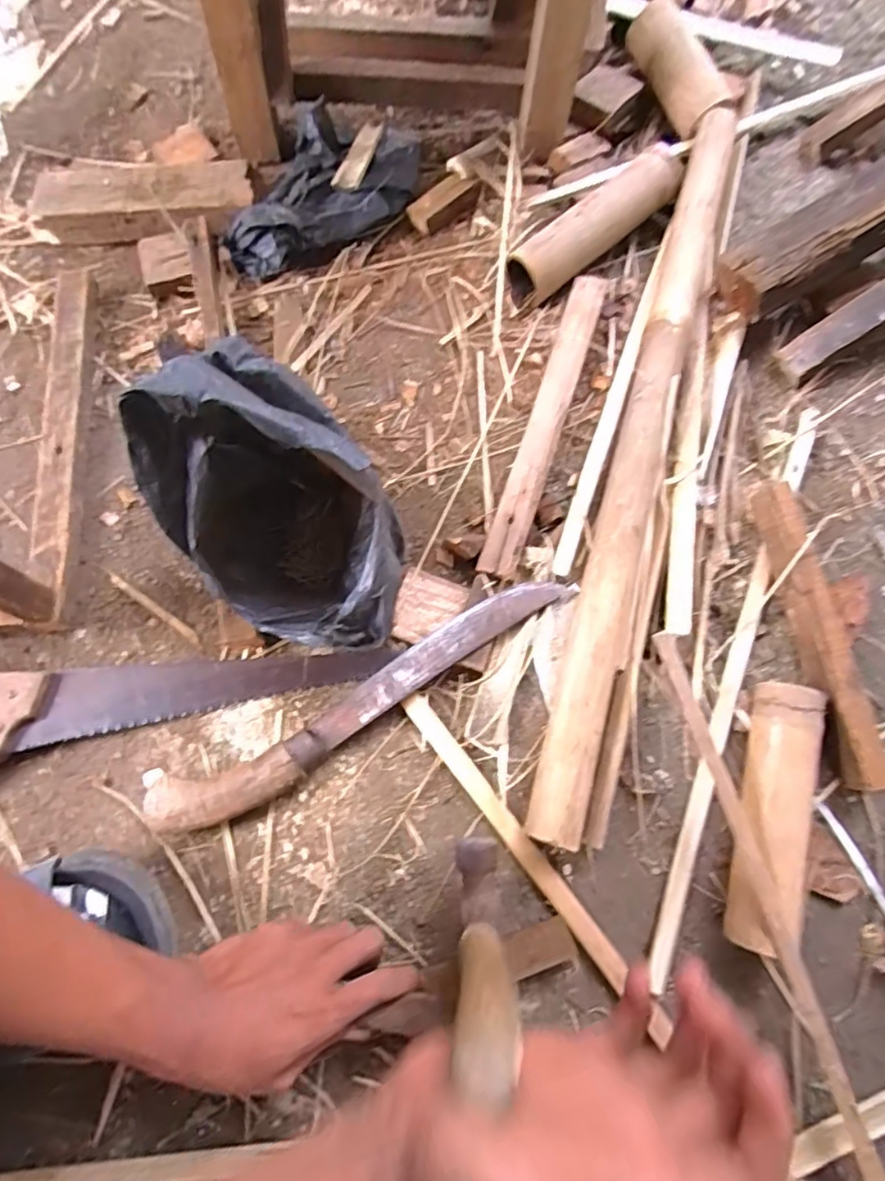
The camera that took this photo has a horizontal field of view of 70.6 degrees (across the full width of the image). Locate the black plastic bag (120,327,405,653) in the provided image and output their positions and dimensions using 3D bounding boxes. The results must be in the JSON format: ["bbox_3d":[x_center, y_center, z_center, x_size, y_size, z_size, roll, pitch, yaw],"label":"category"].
[{"bbox_3d":[-0.115,-0.050,0.461,0.139,0.181,0.212,-40,77,-9],"label":"black plastic bag"}]

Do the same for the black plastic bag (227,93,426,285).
[{"bbox_3d":[-0.124,-0.398,0.611,0.209,0.075,0.111,-32,76,-7],"label":"black plastic bag"}]

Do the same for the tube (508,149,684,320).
[{"bbox_3d":[0.146,-0.348,0.597,0.208,0.050,0.050,-37,77,-8],"label":"tube"}]

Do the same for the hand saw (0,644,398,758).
[{"bbox_3d":[-0.248,0.087,0.504,0.403,0.029,0.079,-10,75,-1],"label":"hand saw"}]

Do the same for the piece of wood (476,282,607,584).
[{"bbox_3d":[0.093,-0.153,0.563,0.031,0.023,0.304,18,76,6],"label":"piece of wood"}]

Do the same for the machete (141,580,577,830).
[{"bbox_3d":[-0.060,0.085,0.501,0.368,0.029,0.057,-30,76,-6],"label":"machete"}]

